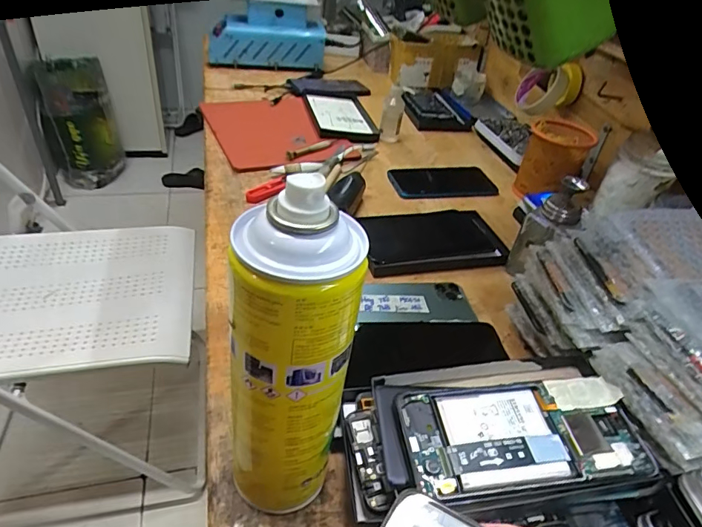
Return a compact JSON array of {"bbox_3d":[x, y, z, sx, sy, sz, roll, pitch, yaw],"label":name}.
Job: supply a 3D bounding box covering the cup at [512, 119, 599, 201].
[{"bbox_3d":[0.286,-0.146,0.668,0.078,0.100,0.078,5,38,-4],"label":"cup"}]

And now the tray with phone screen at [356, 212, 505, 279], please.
[{"bbox_3d":[0.100,-0.030,0.569,0.181,0.025,0.102,-5,40,-15],"label":"tray with phone screen"}]

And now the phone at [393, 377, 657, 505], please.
[{"bbox_3d":[0.110,0.109,0.304,0.152,0.014,0.069,-1,39,-11],"label":"phone"}]

